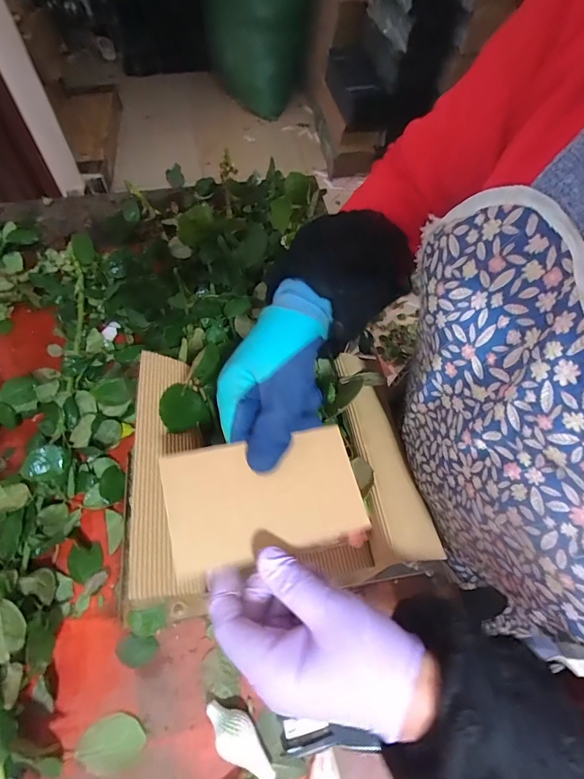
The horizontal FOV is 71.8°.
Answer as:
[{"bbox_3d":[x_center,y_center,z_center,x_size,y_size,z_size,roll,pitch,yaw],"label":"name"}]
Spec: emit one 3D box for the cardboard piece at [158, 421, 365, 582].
[{"bbox_3d":[-0.017,0.073,0.286,0.137,0.007,0.078,-8,70,-20],"label":"cardboard piece"}]

